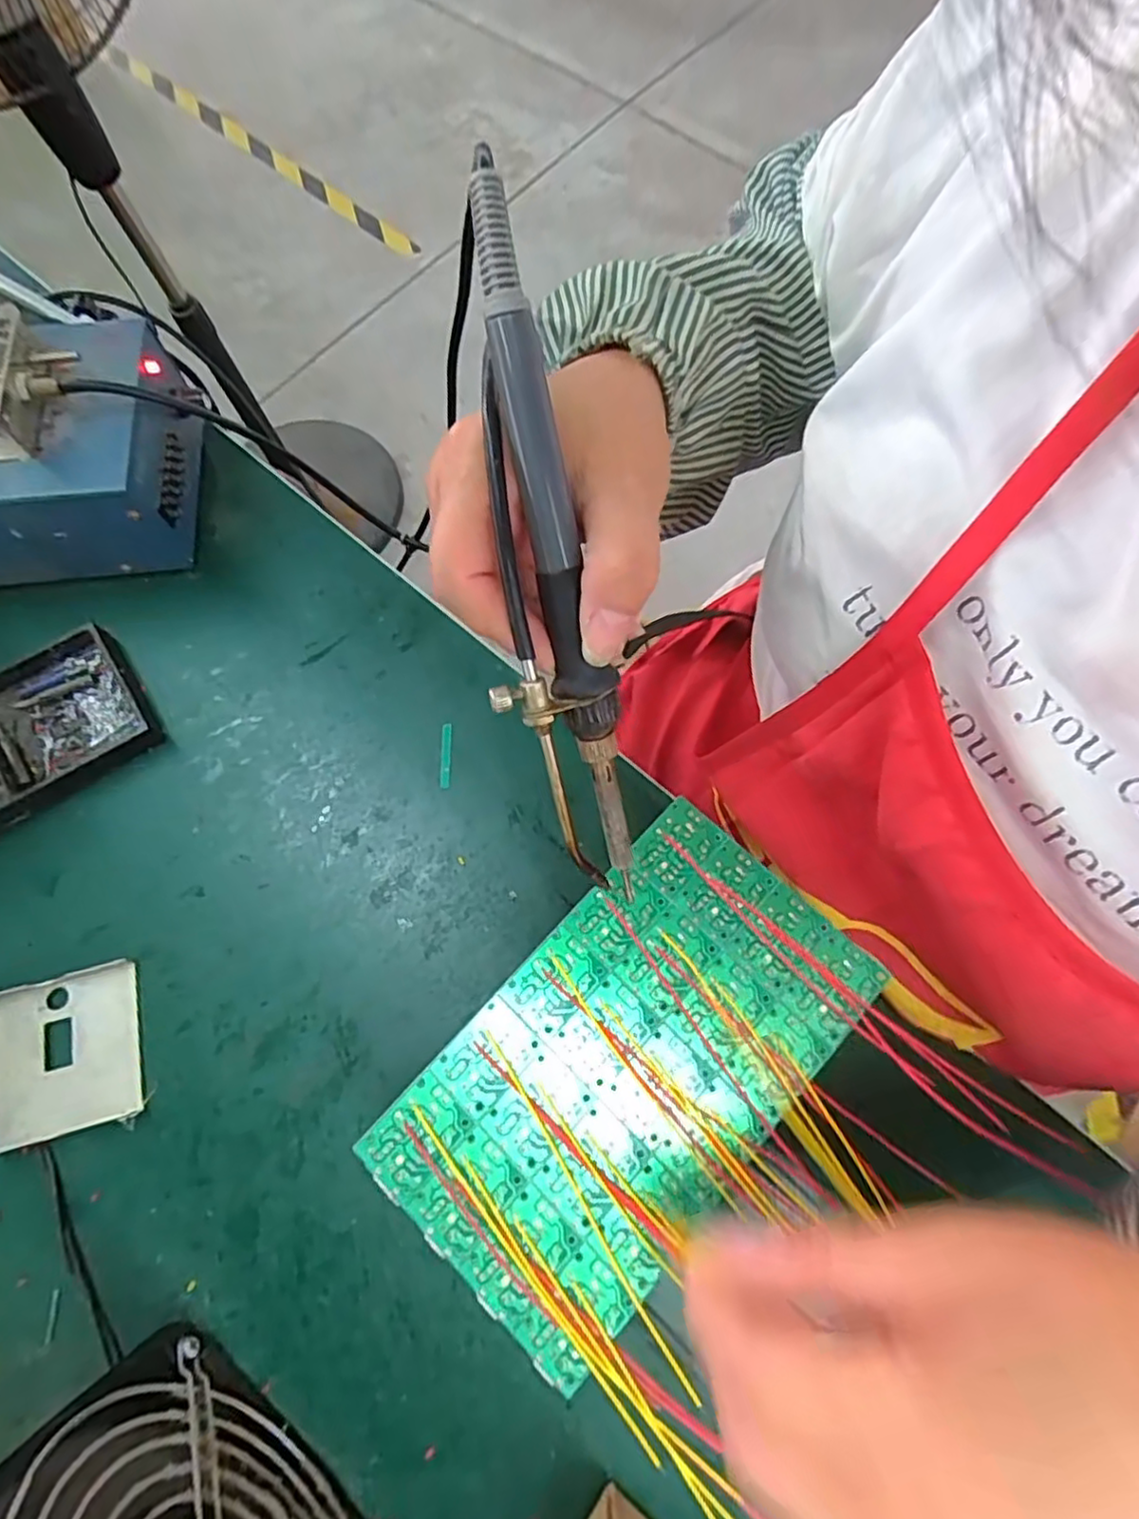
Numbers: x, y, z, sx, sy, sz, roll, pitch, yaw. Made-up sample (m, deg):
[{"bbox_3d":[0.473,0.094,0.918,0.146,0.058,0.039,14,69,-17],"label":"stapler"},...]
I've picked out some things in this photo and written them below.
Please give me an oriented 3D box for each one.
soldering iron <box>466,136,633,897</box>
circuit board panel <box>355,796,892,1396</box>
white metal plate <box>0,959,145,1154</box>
[{"bbox_3d":[-0.010,-0.047,0.209,0.034,0.027,0.214,-13,112,-4],"label":"soldering iron"},{"bbox_3d":[0.022,0.108,0.245,0.100,0.004,0.174,42,77,13],"label":"circuit board panel"},{"bbox_3d":[-0.229,0.132,0.303,0.063,0.011,0.069,-16,72,-5],"label":"white metal plate"}]

